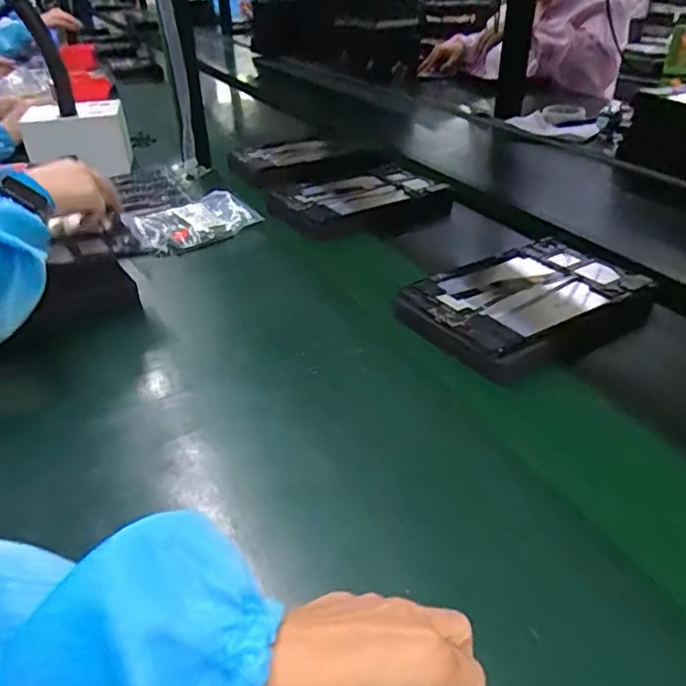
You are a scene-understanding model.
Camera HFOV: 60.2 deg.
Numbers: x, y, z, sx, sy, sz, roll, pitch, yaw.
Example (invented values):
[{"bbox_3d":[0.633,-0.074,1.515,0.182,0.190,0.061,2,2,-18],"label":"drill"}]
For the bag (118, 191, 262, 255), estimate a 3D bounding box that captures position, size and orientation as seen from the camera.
[{"bbox_3d":[-0.223,-0.169,0.829,0.168,0.034,0.128,-24,40,-31],"label":"bag"}]

